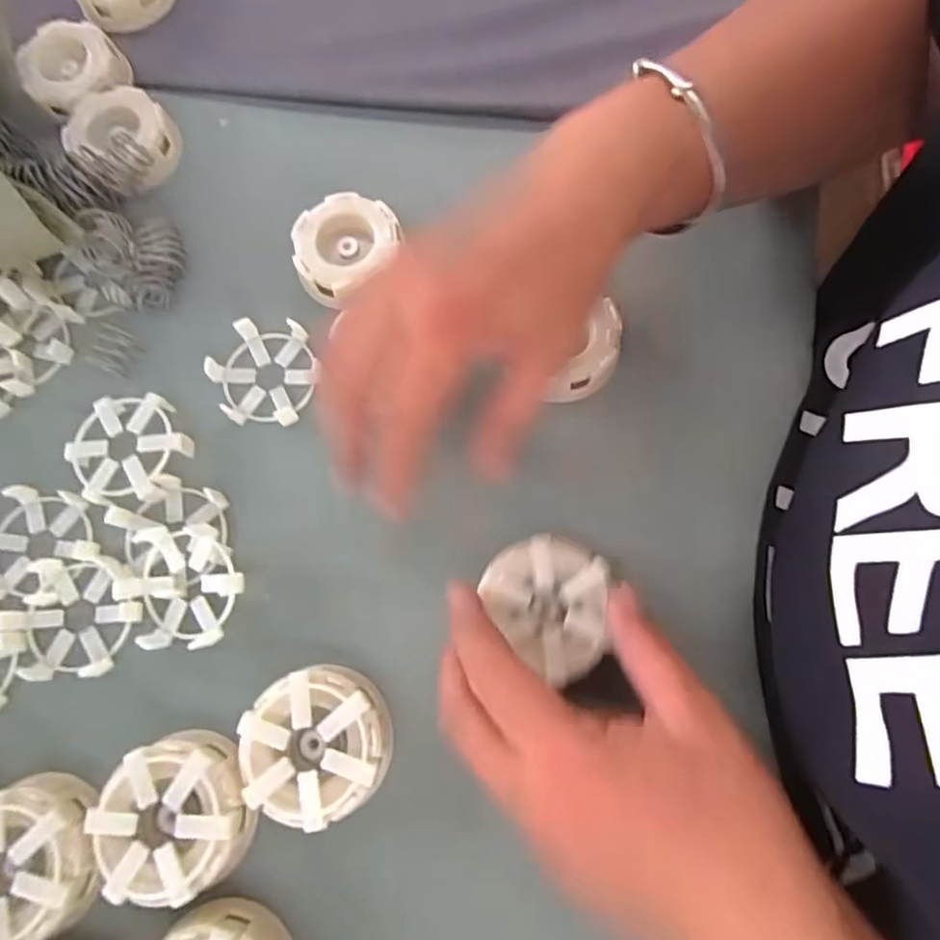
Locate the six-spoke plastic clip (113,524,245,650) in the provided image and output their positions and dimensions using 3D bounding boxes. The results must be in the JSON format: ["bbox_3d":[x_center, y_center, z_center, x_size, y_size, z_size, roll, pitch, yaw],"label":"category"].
[{"bbox_3d":[-0.136,0.055,0.276,0.061,0.022,0.054,0,74,2],"label":"six-spoke plastic clip"}]

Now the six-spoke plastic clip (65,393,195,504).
[{"bbox_3d":[-0.173,-0.010,0.297,0.053,0.017,0.058,0,74,2],"label":"six-spoke plastic clip"}]

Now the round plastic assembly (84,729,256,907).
[{"bbox_3d":[-0.125,0.146,0.246,0.056,0.026,0.060,0,74,2],"label":"round plastic assembly"}]

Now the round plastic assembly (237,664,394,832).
[{"bbox_3d":[-0.066,0.119,0.254,0.060,0.028,0.059,0,74,2],"label":"round plastic assembly"}]

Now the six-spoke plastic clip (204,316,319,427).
[{"bbox_3d":[-0.110,-0.052,0.311,0.057,0.014,0.055,4,74,3],"label":"six-spoke plastic clip"}]

